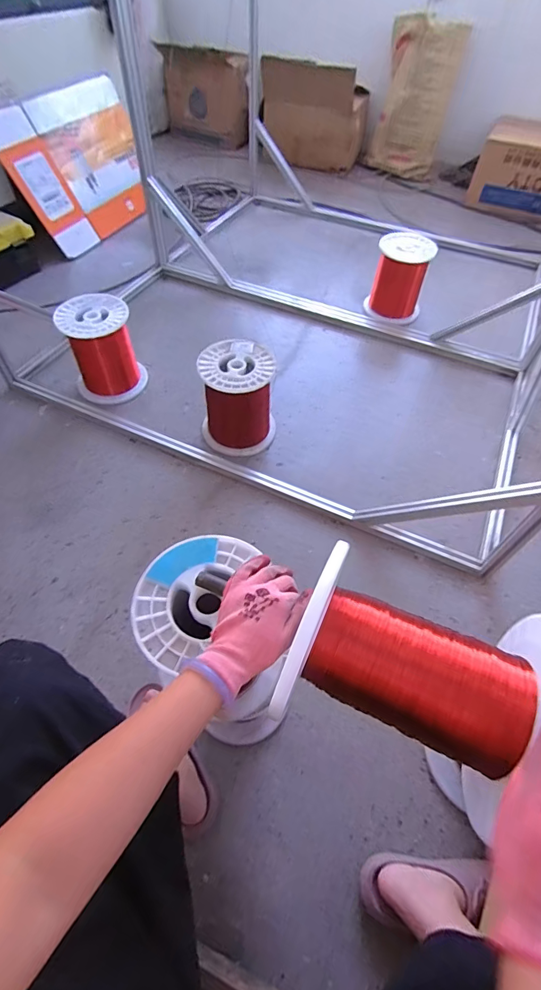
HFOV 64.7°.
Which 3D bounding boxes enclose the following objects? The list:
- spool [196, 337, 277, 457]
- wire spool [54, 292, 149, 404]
[{"bbox_3d":[-0.089,-0.267,1.186,0.199,0.242,0.195,1,55,-2],"label":"spool"},{"bbox_3d":[-0.505,-0.437,1.289,0.202,0.253,0.184,1,55,-2],"label":"wire spool"}]

